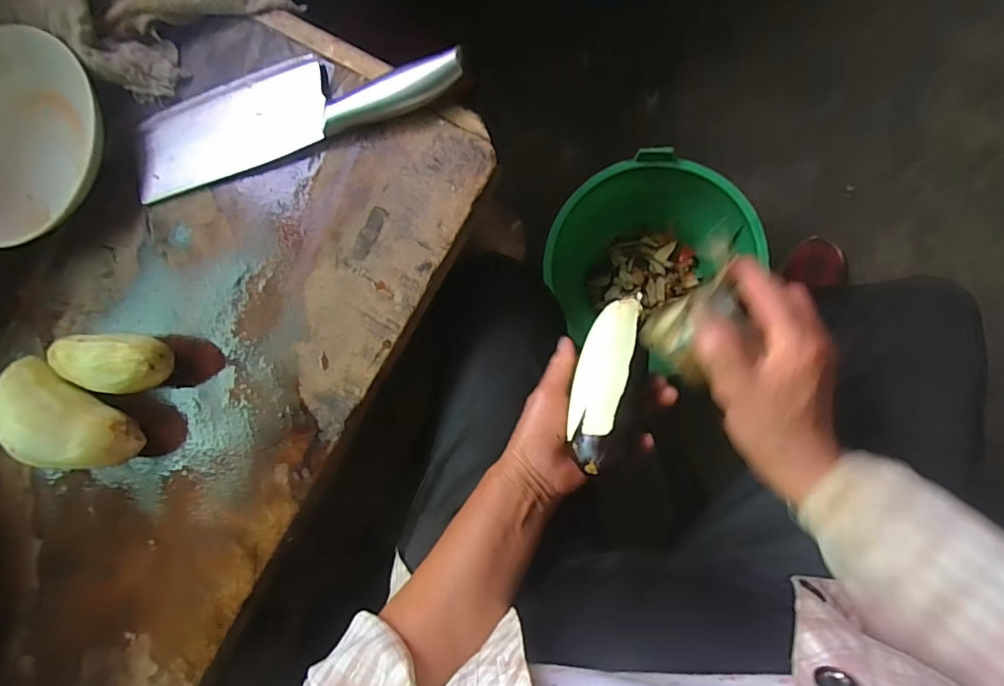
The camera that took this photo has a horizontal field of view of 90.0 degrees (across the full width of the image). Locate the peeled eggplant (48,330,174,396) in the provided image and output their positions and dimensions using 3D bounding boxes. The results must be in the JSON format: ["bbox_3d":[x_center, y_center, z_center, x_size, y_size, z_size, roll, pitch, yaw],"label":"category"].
[{"bbox_3d":[-0.302,0.014,0.392,0.097,0.048,0.046,6,89,10],"label":"peeled eggplant"}]

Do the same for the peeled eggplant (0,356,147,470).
[{"bbox_3d":[-0.341,0.060,0.392,0.120,0.062,0.053,32,93,9],"label":"peeled eggplant"}]

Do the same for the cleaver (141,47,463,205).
[{"bbox_3d":[-0.170,-0.185,0.386,0.277,0.025,0.073,-13,86,10],"label":"cleaver"}]

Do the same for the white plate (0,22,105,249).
[{"bbox_3d":[-0.406,-0.167,0.417,0.167,0.033,0.171,0,88,10],"label":"white plate"}]

